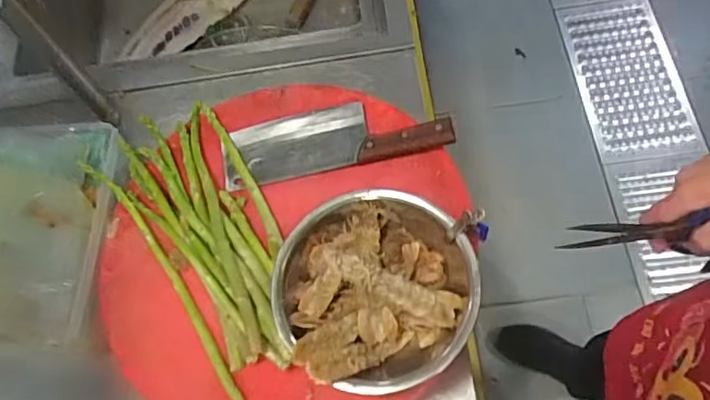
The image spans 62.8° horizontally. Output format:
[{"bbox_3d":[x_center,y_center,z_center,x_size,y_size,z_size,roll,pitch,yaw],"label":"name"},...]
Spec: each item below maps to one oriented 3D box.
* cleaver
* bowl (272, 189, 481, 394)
[{"bbox_3d":[-0.026,-0.081,0.733,0.280,0.019,0.094,-13,56,6],"label":"cleaver"},{"bbox_3d":[0.019,0.093,0.616,0.202,0.087,0.202,-3,65,6],"label":"bowl"}]

